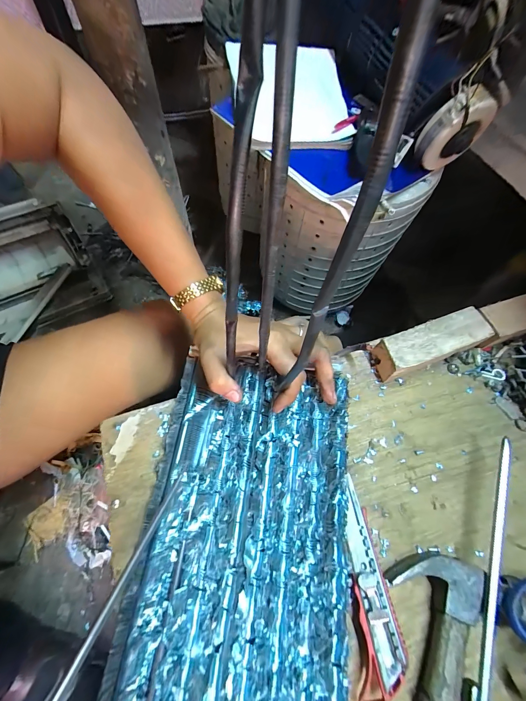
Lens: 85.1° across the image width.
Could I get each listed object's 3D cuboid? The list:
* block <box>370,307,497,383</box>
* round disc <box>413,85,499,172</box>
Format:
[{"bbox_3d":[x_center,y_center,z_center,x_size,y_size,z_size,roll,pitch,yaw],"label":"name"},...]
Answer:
[{"bbox_3d":[0.181,-0.007,0.315,0.123,0.044,0.042,-15,64,-12],"label":"block"},{"bbox_3d":[0.253,-0.294,0.376,0.085,0.088,0.040,-26,67,-16],"label":"round disc"}]

